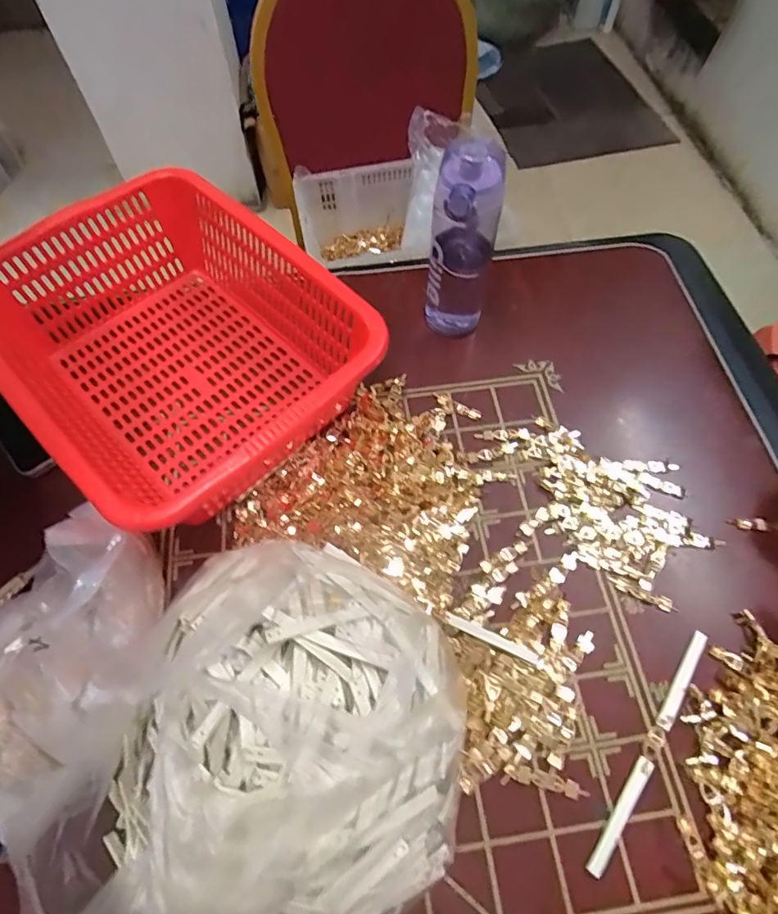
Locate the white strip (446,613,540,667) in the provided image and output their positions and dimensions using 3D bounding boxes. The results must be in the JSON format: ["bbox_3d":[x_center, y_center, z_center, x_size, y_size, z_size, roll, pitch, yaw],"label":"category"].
[{"bbox_3d":[0.094,0.167,0.467,0.088,0.005,0.010,23,65,11],"label":"white strip"}]

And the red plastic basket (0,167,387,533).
[{"bbox_3d":[-0.230,-0.121,0.554,0.297,0.123,0.363,-40,69,-18],"label":"red plastic basket"}]

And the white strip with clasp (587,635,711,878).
[{"bbox_3d":[0.224,0.243,0.433,0.013,0.005,0.218,34,68,16],"label":"white strip with clasp"}]

